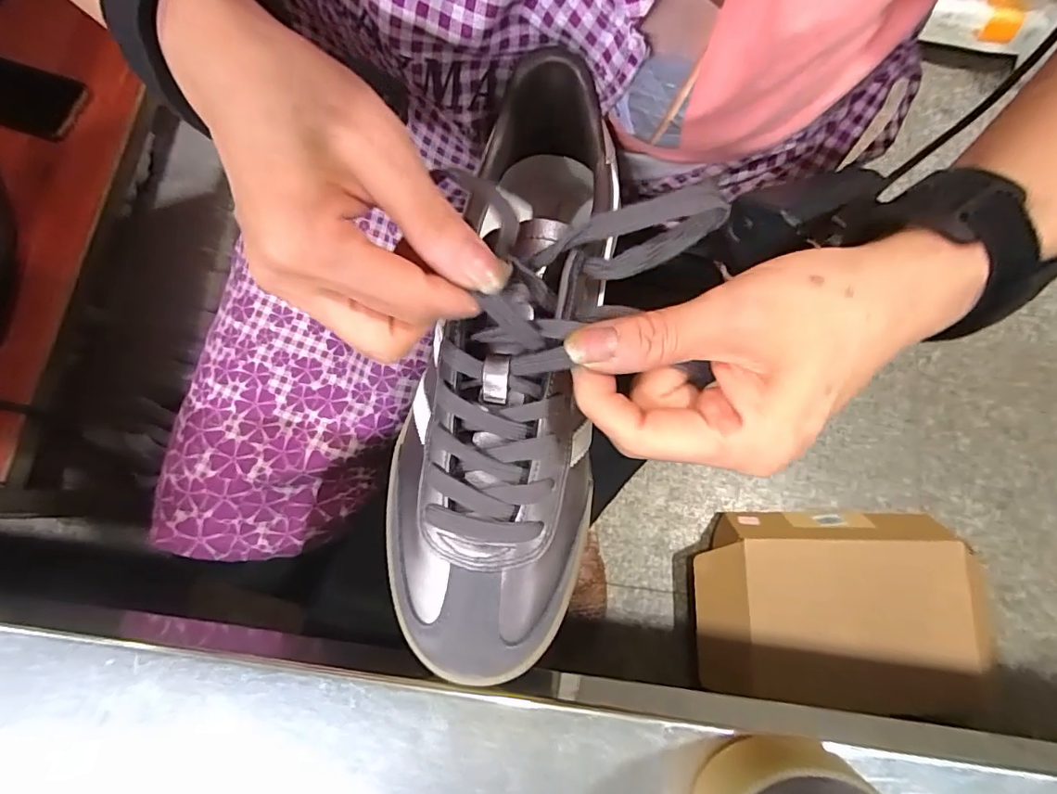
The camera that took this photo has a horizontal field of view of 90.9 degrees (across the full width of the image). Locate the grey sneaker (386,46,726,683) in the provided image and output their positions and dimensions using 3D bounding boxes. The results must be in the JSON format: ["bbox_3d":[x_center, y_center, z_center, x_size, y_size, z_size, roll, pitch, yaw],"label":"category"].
[{"bbox_3d":[0.003,-0.019,0.224,0.103,0.091,0.261,10,78,1],"label":"grey sneaker"}]

